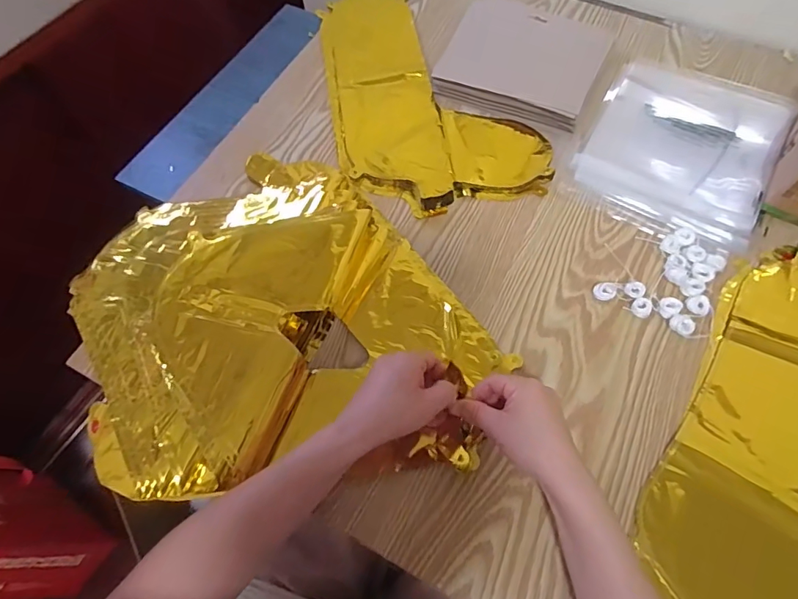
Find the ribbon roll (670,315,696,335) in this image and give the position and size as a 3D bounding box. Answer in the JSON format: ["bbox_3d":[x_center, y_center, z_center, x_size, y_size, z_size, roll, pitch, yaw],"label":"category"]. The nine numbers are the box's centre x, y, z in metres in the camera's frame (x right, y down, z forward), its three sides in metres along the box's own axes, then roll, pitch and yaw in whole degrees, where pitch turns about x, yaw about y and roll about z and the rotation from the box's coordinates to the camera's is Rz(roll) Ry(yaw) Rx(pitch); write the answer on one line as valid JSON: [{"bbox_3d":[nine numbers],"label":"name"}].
[{"bbox_3d":[0.282,0.026,0.466,0.022,0.008,0.020,-1,65,1],"label":"ribbon roll"}]

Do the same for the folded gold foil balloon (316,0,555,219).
[{"bbox_3d":[0.028,-0.279,0.617,0.235,0.019,0.377,-12,65,-4],"label":"folded gold foil balloon"}]

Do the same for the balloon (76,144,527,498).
[{"bbox_3d":[-0.130,0.011,0.476,0.386,0.057,0.377,-19,66,-7],"label":"balloon"}]

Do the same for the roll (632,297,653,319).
[{"bbox_3d":[0.248,0.008,0.477,0.019,0.007,0.019,-1,65,1],"label":"roll"}]

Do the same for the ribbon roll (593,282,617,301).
[{"bbox_3d":[0.213,-0.008,0.484,0.018,0.012,0.020,-42,71,-16],"label":"ribbon roll"}]

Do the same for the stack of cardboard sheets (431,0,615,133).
[{"bbox_3d":[0.164,-0.318,0.617,0.189,0.034,0.160,24,68,12],"label":"stack of cardboard sheets"}]

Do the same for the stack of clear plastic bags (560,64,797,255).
[{"bbox_3d":[0.355,-0.195,0.588,0.210,0.013,0.287,29,69,14],"label":"stack of clear plastic bags"}]

